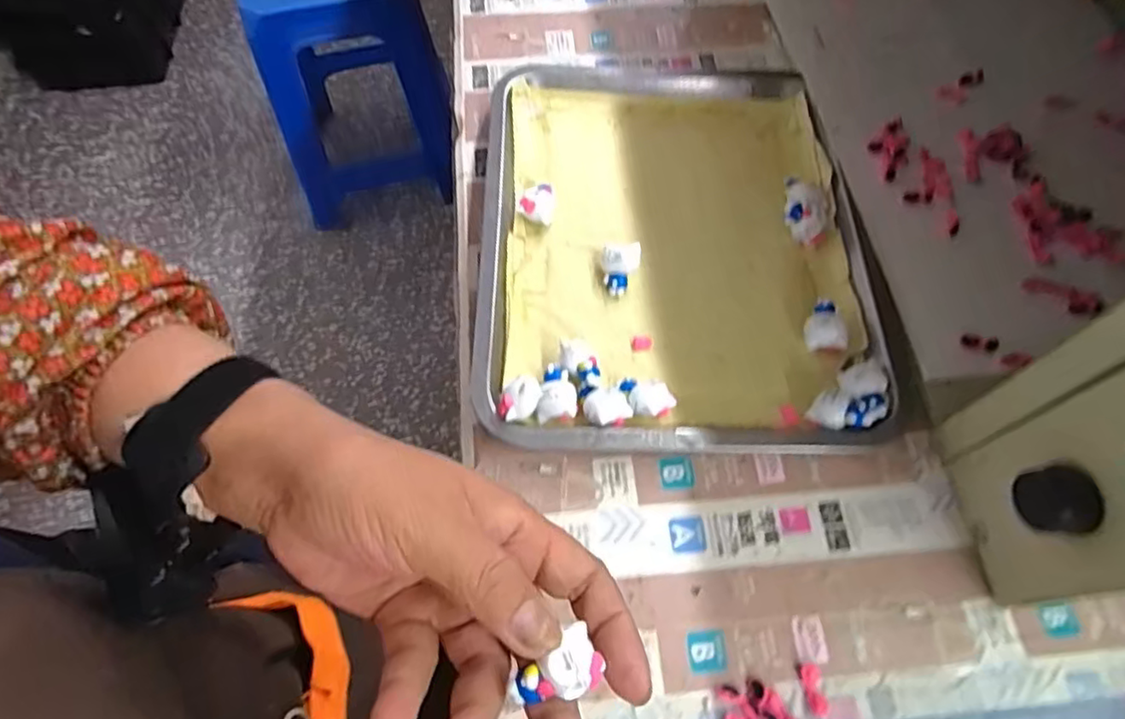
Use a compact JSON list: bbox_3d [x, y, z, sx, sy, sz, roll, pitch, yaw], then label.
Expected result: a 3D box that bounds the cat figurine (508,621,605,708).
[{"bbox_3d":[-0.003,0.115,0.231,0.032,0.013,0.021,-24,65,-12],"label":"cat figurine"}]

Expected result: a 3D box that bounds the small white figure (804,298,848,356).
[{"bbox_3d":[0.165,-0.020,0.402,0.021,0.013,0.035,-10,63,-6],"label":"small white figure"}]

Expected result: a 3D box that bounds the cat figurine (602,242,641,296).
[{"bbox_3d":[0.038,-0.060,0.418,0.023,0.021,0.029,7,63,3],"label":"cat figurine"}]

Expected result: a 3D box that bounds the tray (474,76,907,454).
[{"bbox_3d":[0.071,-0.085,0.430,0.249,0.026,0.305,0,63,-1],"label":"tray"}]

